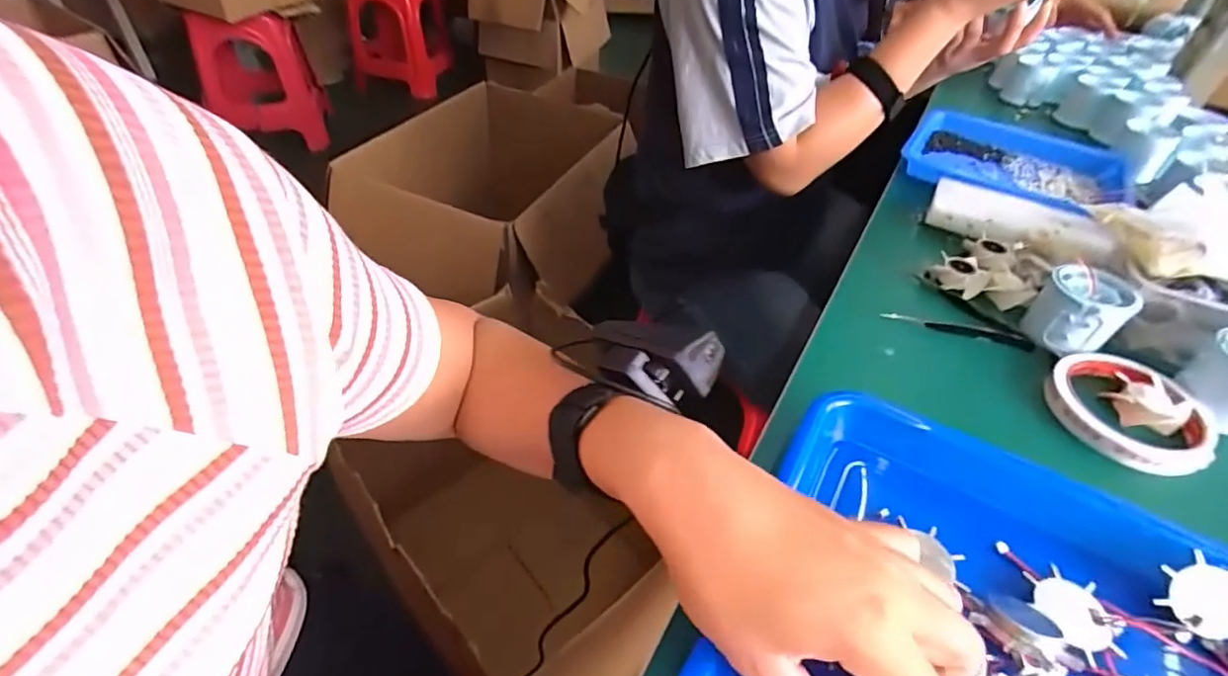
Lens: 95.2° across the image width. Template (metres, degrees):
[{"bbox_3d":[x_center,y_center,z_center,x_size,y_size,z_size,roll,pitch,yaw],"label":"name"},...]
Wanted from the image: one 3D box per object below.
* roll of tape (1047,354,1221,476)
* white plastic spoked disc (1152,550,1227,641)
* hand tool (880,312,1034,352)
[{"bbox_3d":[0.348,0.047,0.379,0.090,0.016,0.092,3,45,-3],"label":"roll of tape"},{"bbox_3d":[0.290,0.126,0.274,0.043,0.004,0.037,-12,76,5],"label":"white plastic spoked disc"},{"bbox_3d":[0.268,-0.009,0.437,0.106,0.009,0.013,15,47,10],"label":"hand tool"}]

